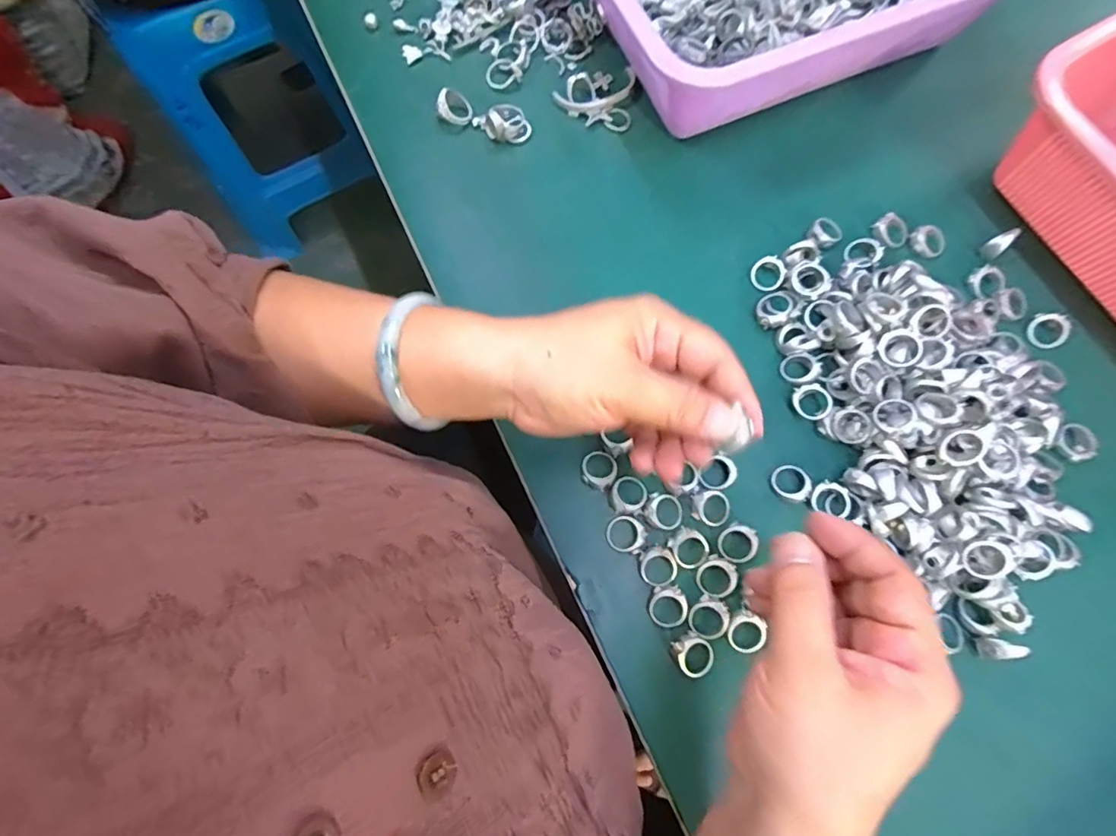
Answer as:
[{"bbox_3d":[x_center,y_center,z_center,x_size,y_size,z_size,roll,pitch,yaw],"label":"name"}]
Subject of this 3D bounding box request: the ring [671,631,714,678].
[{"bbox_3d":[0.077,0.133,0.290,0.020,0.009,0.023,-33,78,-7],"label":"ring"}]

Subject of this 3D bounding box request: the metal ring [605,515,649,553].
[{"bbox_3d":[0.040,0.068,0.303,0.022,0.005,0.021,0,76,1],"label":"metal ring"}]

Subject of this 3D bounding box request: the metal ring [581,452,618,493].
[{"bbox_3d":[0.025,0.031,0.314,0.021,0.004,0.023,0,76,1],"label":"metal ring"}]

